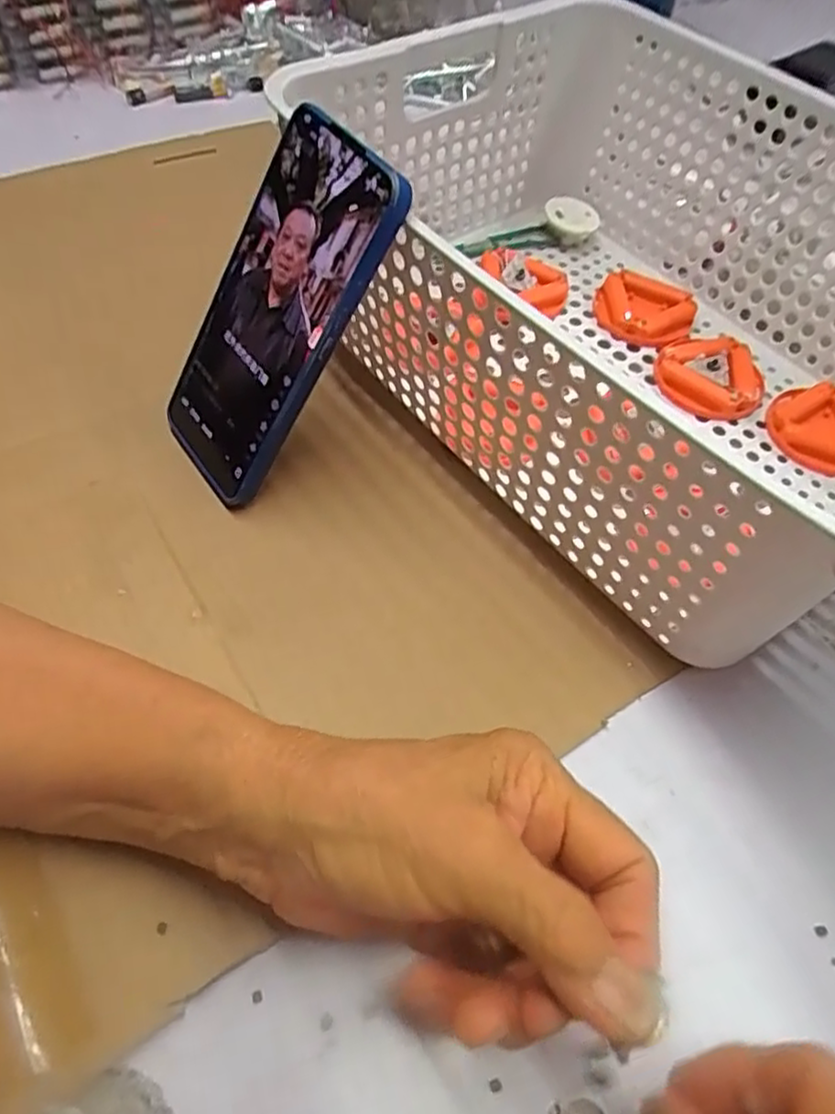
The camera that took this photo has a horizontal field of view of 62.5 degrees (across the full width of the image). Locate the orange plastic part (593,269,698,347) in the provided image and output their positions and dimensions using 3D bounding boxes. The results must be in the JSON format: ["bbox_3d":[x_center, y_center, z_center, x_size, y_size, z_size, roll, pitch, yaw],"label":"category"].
[{"bbox_3d":[0.144,-0.158,0.441,0.062,0.012,0.056,24,58,11],"label":"orange plastic part"}]

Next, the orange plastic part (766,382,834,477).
[{"bbox_3d":[0.236,-0.076,0.397,0.060,0.013,0.064,2,56,-3],"label":"orange plastic part"}]

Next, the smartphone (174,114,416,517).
[{"bbox_3d":[-0.066,-0.107,0.314,0.014,0.166,0.073,-3,48,-50],"label":"smartphone"}]

